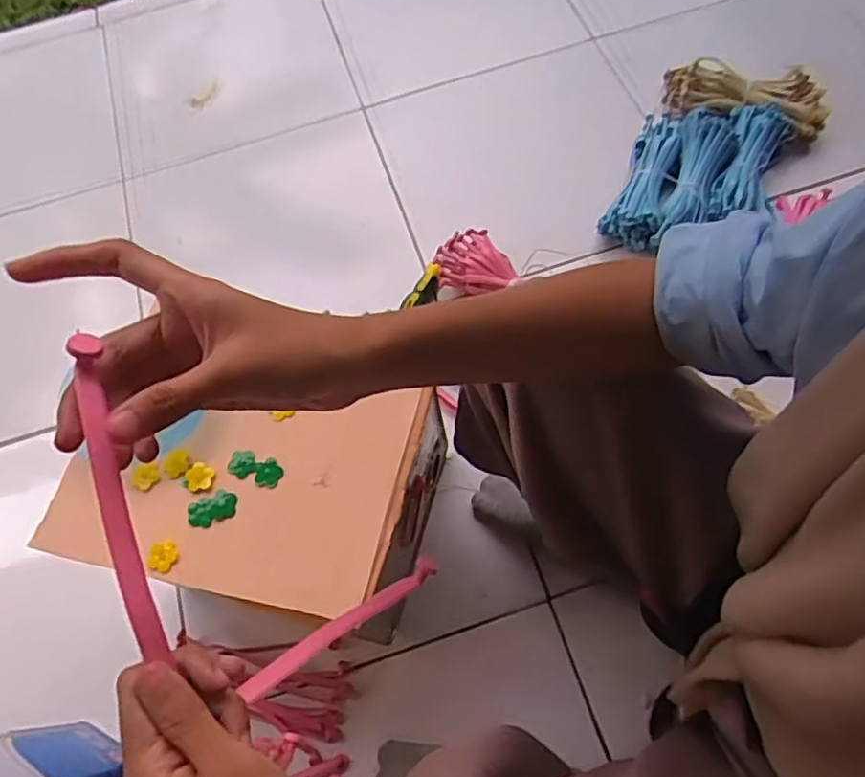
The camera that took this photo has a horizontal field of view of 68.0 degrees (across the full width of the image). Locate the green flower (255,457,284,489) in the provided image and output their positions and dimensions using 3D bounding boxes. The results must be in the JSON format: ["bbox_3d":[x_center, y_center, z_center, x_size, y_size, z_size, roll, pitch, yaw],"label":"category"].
[{"bbox_3d":[-0.135,0.070,0.529,0.023,0.004,0.024,-1,84,6],"label":"green flower"}]

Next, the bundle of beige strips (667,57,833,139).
[{"bbox_3d":[0.446,-0.417,0.921,0.229,0.061,0.070,20,69,13],"label":"bundle of beige strips"}]

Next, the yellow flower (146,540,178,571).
[{"bbox_3d":[-0.213,0.132,0.507,0.020,0.008,0.022,2,66,6],"label":"yellow flower"}]

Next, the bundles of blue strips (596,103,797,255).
[{"bbox_3d":[0.359,-0.291,0.867,0.188,0.070,0.251,22,69,14],"label":"bundles of blue strips"}]

